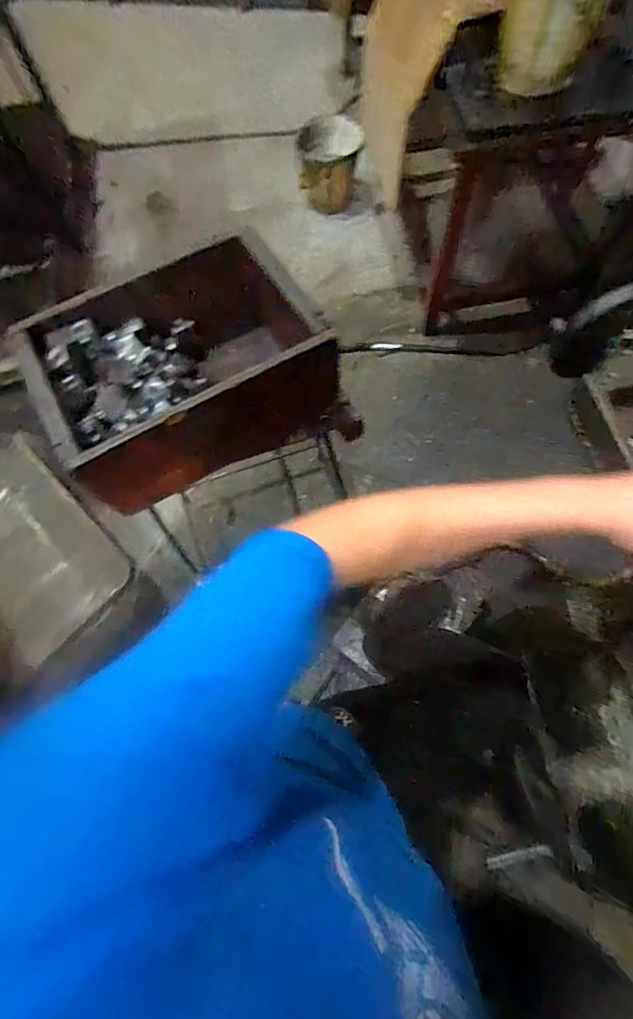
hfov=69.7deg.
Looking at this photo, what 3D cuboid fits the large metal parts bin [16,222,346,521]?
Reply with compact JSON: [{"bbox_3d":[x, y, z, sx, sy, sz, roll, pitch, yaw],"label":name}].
[{"bbox_3d":[-0.182,-0.200,0.642,0.359,0.147,0.261,-22,71,-5],"label":"large metal parts bin"}]

